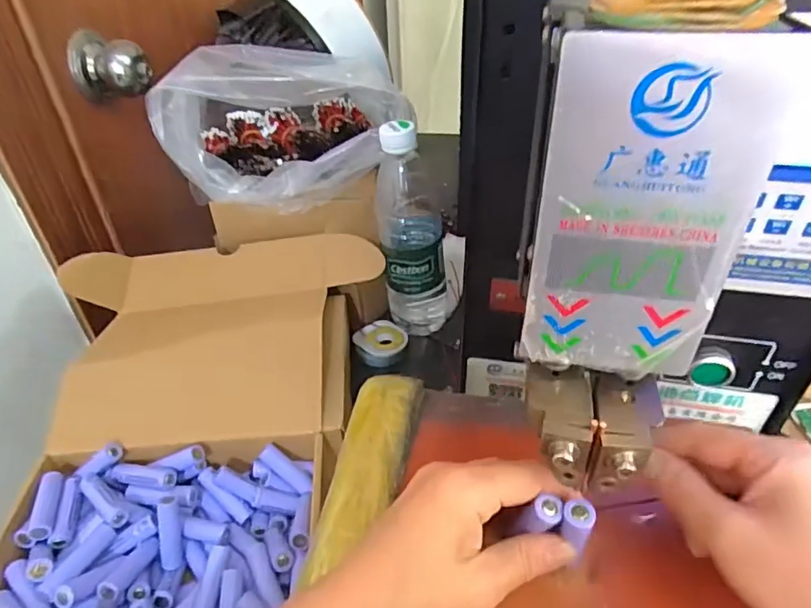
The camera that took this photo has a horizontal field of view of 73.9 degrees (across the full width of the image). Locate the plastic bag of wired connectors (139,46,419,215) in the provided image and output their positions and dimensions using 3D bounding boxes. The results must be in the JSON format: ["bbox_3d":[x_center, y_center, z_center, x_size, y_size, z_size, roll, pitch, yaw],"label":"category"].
[{"bbox_3d":[-0.121,-0.203,0.569,0.224,0.129,0.245,-5,36,-3],"label":"plastic bag of wired connectors"}]

